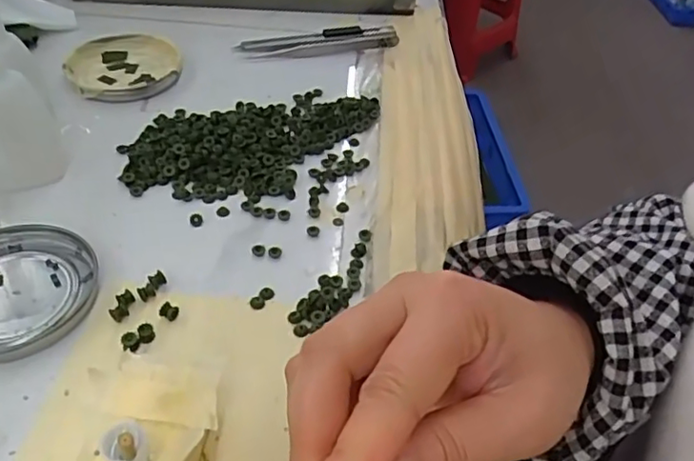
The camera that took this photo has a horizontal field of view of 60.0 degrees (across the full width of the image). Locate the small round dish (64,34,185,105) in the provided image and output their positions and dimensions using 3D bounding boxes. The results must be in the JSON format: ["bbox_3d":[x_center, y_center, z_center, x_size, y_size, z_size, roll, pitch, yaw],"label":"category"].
[{"bbox_3d":[-0.165,-0.124,0.445,0.078,0.010,0.089,-12,47,-17],"label":"small round dish"}]

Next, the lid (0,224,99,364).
[{"bbox_3d":[-0.163,0.028,0.290,0.076,0.008,0.076,3,45,-3],"label":"lid"}]

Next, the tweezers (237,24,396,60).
[{"bbox_3d":[-0.023,-0.155,0.489,0.129,0.007,0.029,-7,46,-12],"label":"tweezers"}]

